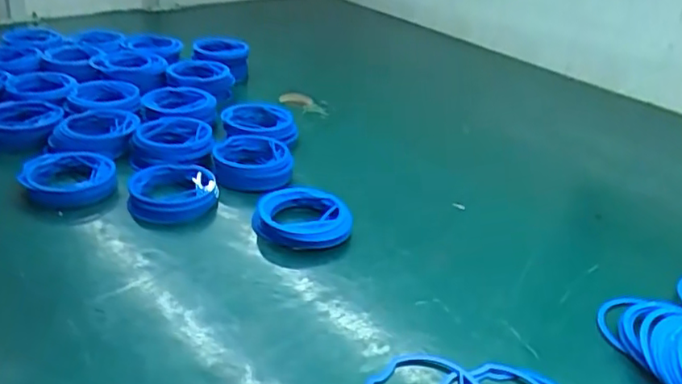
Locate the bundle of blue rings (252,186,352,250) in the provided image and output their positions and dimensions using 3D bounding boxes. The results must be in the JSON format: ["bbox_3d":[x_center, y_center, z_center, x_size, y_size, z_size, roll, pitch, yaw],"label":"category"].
[{"bbox_3d":[-0.043,0.027,0.674,0.104,0.035,0.078,3,29,-3],"label":"bundle of blue rings"}]

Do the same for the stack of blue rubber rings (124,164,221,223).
[{"bbox_3d":[-0.190,0.000,0.688,0.094,0.032,0.086,2,29,-4],"label":"stack of blue rubber rings"}]

